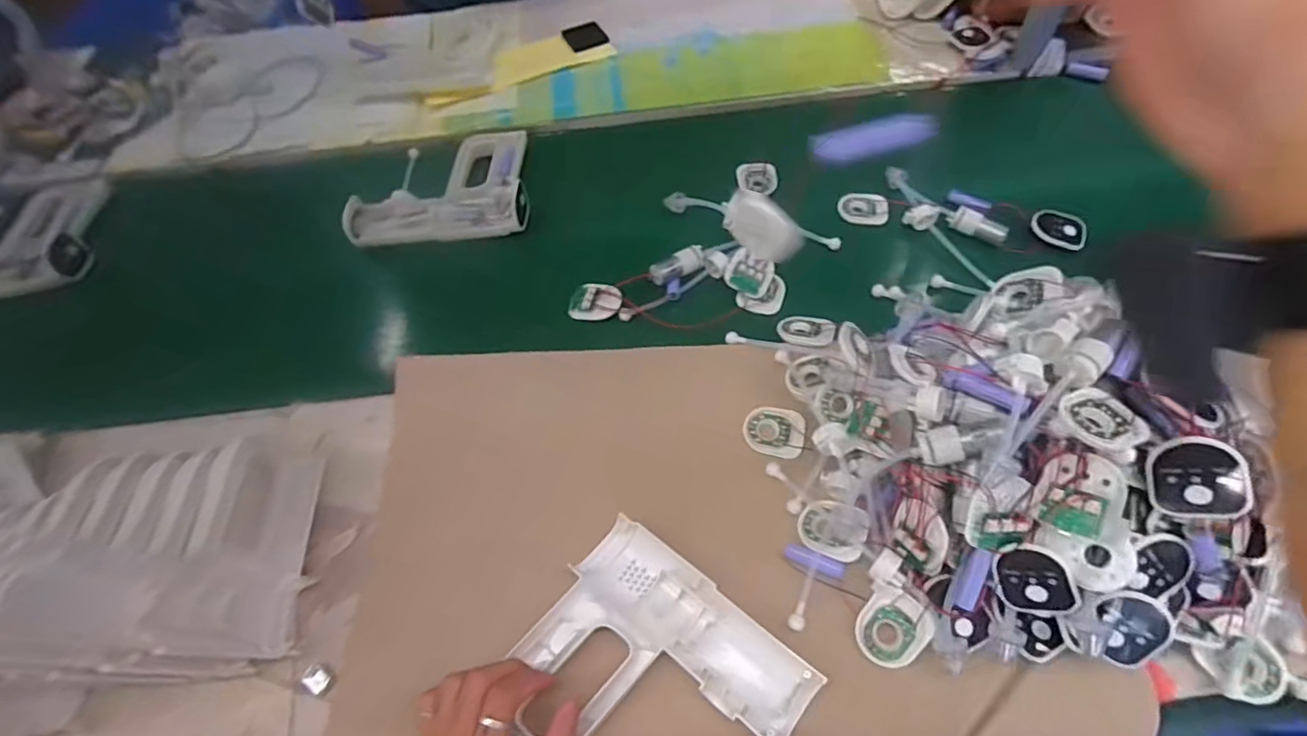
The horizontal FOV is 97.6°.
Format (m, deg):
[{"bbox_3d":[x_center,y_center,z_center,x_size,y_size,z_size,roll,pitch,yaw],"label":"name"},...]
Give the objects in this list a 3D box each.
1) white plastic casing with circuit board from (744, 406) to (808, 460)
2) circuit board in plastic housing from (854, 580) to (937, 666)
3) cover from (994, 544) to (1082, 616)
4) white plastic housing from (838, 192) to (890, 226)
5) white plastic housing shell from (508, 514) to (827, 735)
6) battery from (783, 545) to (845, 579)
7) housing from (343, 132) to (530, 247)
[{"bbox_3d":[0.119,0.062,0.561,0.057,0.013,0.047,17,62,13],"label":"white plastic casing with circuit board"},{"bbox_3d":[0.190,0.207,0.453,0.049,0.010,0.059,31,89,25],"label":"circuit board in plastic housing"},{"bbox_3d":[0.278,0.155,0.419,0.046,0.008,0.056,-20,91,36],"label":"cover"},{"bbox_3d":[0.260,-0.197,0.708,0.059,0.008,0.040,12,86,11],"label":"white plastic housing"},{"bbox_3d":[-0.005,0.244,0.451,0.207,0.037,0.176,35,68,21],"label":"white plastic housing shell"},{"bbox_3d":[0.137,0.165,0.489,0.052,0.011,0.014,18,62,13],"label":"battery"},{"bbox_3d":[-0.265,-0.226,0.718,0.207,0.039,0.165,-9,60,-2],"label":"housing"}]

